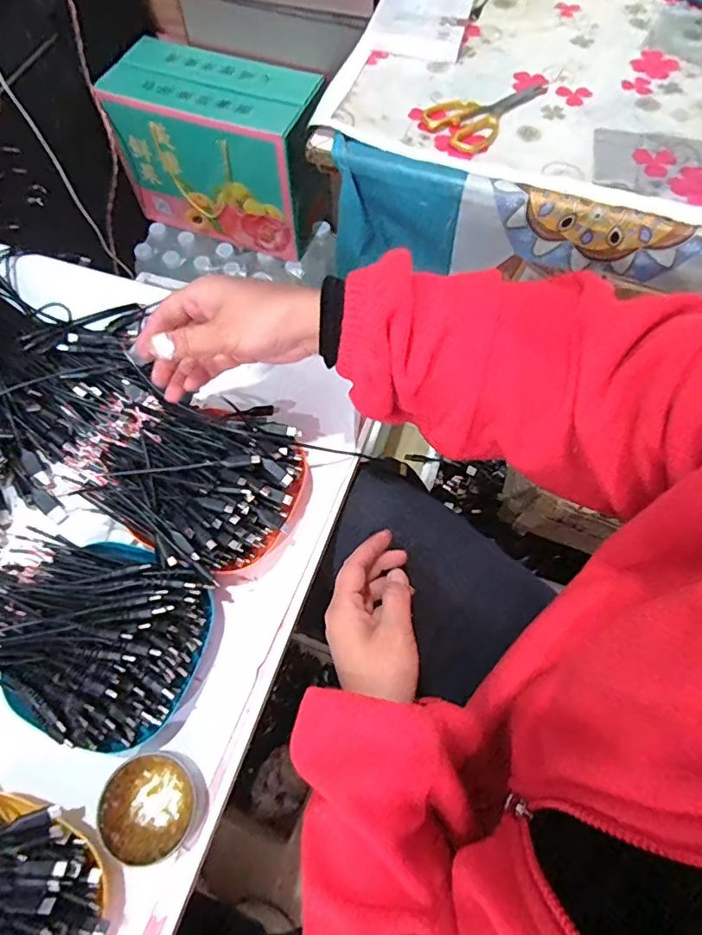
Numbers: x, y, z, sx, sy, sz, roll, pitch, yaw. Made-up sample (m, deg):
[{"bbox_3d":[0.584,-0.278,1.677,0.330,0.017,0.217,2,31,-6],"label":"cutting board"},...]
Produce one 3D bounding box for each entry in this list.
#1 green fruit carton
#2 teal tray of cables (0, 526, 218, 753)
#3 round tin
[{"bbox_3d":[-0.212,-0.552,0.925,0.339,0.226,0.171,18,66,8],"label":"green fruit carton"},{"bbox_3d":[-0.198,0.116,0.391,0.171,0.071,0.130,23,67,10],"label":"teal tray of cables"},{"bbox_3d":[-0.136,0.230,0.362,0.061,0.032,0.060,0,65,0],"label":"round tin"}]

